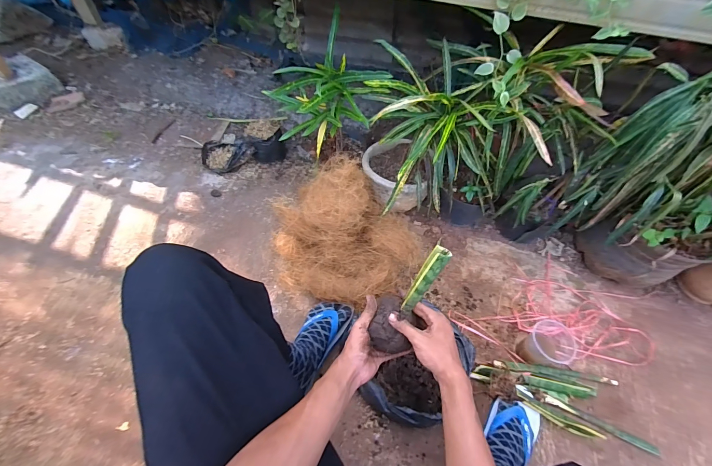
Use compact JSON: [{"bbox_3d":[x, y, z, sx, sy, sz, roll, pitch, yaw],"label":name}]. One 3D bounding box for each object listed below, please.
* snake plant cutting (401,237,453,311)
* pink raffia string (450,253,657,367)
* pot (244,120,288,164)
[{"bbox_3d":[0.096,0.069,0.453,0.024,0.131,0.023,35,39,18],"label":"snake plant cutting"},{"bbox_3d":[0.485,0.201,0.824,0.468,0.051,0.237,2,55,-2],"label":"pink raffia string"},{"bbox_3d":[-0.295,-0.300,1.064,0.115,0.119,0.109,1,55,-2],"label":"pot"}]

